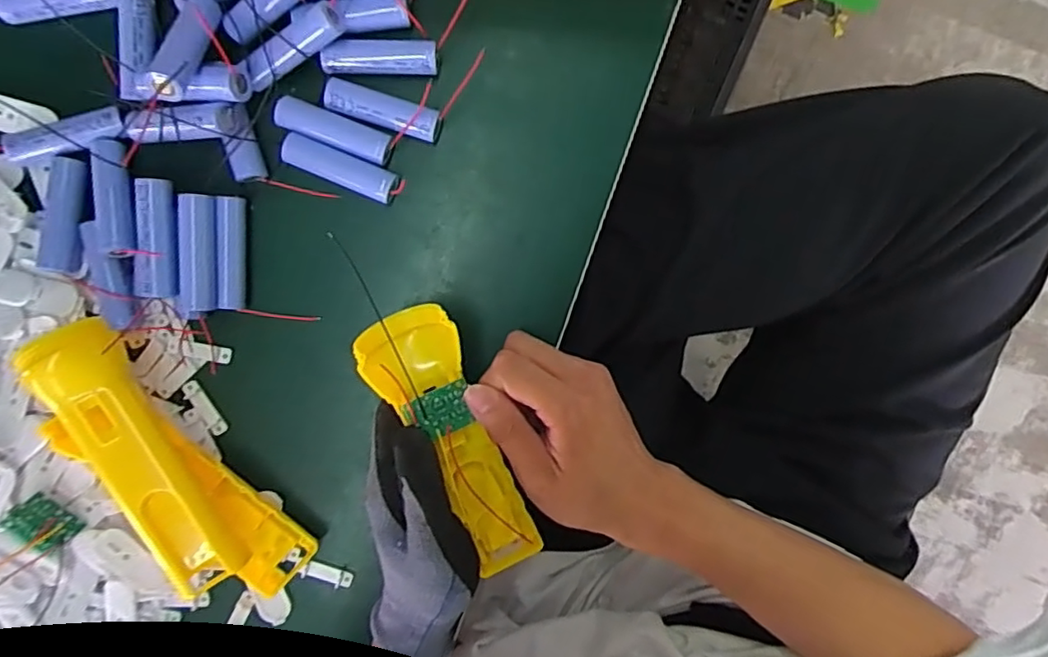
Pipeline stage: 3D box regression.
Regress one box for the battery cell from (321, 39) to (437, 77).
[{"bbox_3d":[-0.083,-0.157,0.354,0.063,0.017,0.022,-8,97,-15],"label":"battery cell"}]

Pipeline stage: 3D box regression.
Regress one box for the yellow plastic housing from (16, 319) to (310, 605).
[{"bbox_3d":[-0.203,0.085,0.344,0.067,0.052,0.193,-29,110,8],"label":"yellow plastic housing"}]

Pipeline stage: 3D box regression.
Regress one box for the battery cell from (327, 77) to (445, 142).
[{"bbox_3d":[-0.081,-0.127,0.358,0.066,0.020,0.020,16,99,-9],"label":"battery cell"}]

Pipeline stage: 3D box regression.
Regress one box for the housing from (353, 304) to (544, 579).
[{"bbox_3d":[-0.036,0.067,0.337,0.045,0.028,0.162,-18,112,7],"label":"housing"}]

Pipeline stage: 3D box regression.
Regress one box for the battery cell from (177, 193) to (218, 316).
[{"bbox_3d":[-0.181,-0.041,0.340,0.015,0.016,0.065,5,97,-1],"label":"battery cell"}]

